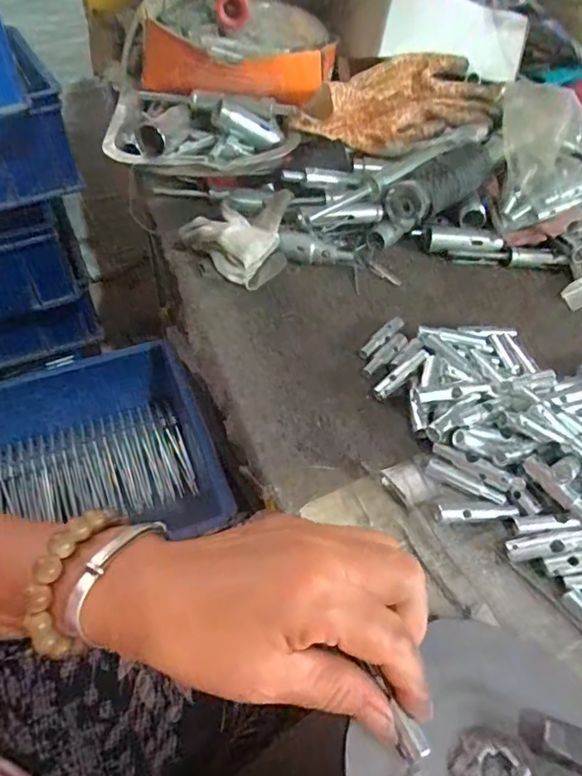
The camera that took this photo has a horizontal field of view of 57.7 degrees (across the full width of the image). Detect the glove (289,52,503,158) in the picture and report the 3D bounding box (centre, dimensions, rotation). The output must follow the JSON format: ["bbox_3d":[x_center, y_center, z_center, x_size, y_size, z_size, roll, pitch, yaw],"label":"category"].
[{"bbox_3d":[0.108,-0.277,0.516,0.217,0.053,0.095,-2,50,-6],"label":"glove"}]

